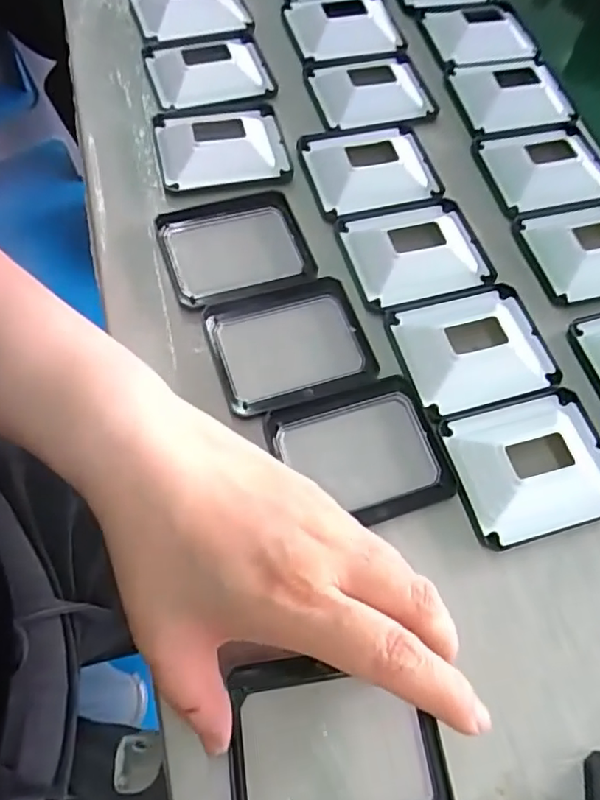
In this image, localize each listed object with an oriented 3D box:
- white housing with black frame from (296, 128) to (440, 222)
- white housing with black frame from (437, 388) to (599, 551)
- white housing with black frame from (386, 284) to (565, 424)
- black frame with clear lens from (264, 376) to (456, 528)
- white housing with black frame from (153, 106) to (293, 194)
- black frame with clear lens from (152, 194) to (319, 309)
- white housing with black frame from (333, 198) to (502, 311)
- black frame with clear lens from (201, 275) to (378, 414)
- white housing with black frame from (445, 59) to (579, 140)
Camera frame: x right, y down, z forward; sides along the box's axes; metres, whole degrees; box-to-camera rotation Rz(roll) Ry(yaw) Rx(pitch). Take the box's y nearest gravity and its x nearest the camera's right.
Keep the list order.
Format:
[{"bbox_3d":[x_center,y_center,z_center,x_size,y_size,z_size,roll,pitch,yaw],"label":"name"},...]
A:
[{"bbox_3d":[0.046,-0.150,0.364,0.078,0.015,0.071,-12,65,-12],"label":"white housing with black frame"},{"bbox_3d":[0.116,0.029,0.279,0.081,0.013,0.068,-13,65,-12],"label":"white housing with black frame"},{"bbox_3d":[0.095,-0.031,0.307,0.083,0.012,0.067,-14,66,-13],"label":"white housing with black frame"},{"bbox_3d":[0.029,0.026,0.282,0.077,0.007,0.068,-15,66,-13],"label":"black frame with clear lens"},{"bbox_3d":[-0.049,-0.163,0.364,0.080,0.017,0.074,-9,65,-11],"label":"white housing with black frame"},{"bbox_3d":[-0.037,-0.089,0.335,0.081,0.006,0.071,-17,66,-14],"label":"black frame with clear lens"},{"bbox_3d":[0.068,-0.090,0.335,0.081,0.014,0.069,-14,66,-13],"label":"white housing with black frame"},{"bbox_3d":[-0.005,-0.030,0.308,0.080,0.008,0.068,-15,66,-13],"label":"black frame with clear lens"},{"bbox_3d":[0.151,-0.218,0.403,0.077,0.012,0.070,-8,64,-10],"label":"white housing with black frame"}]

